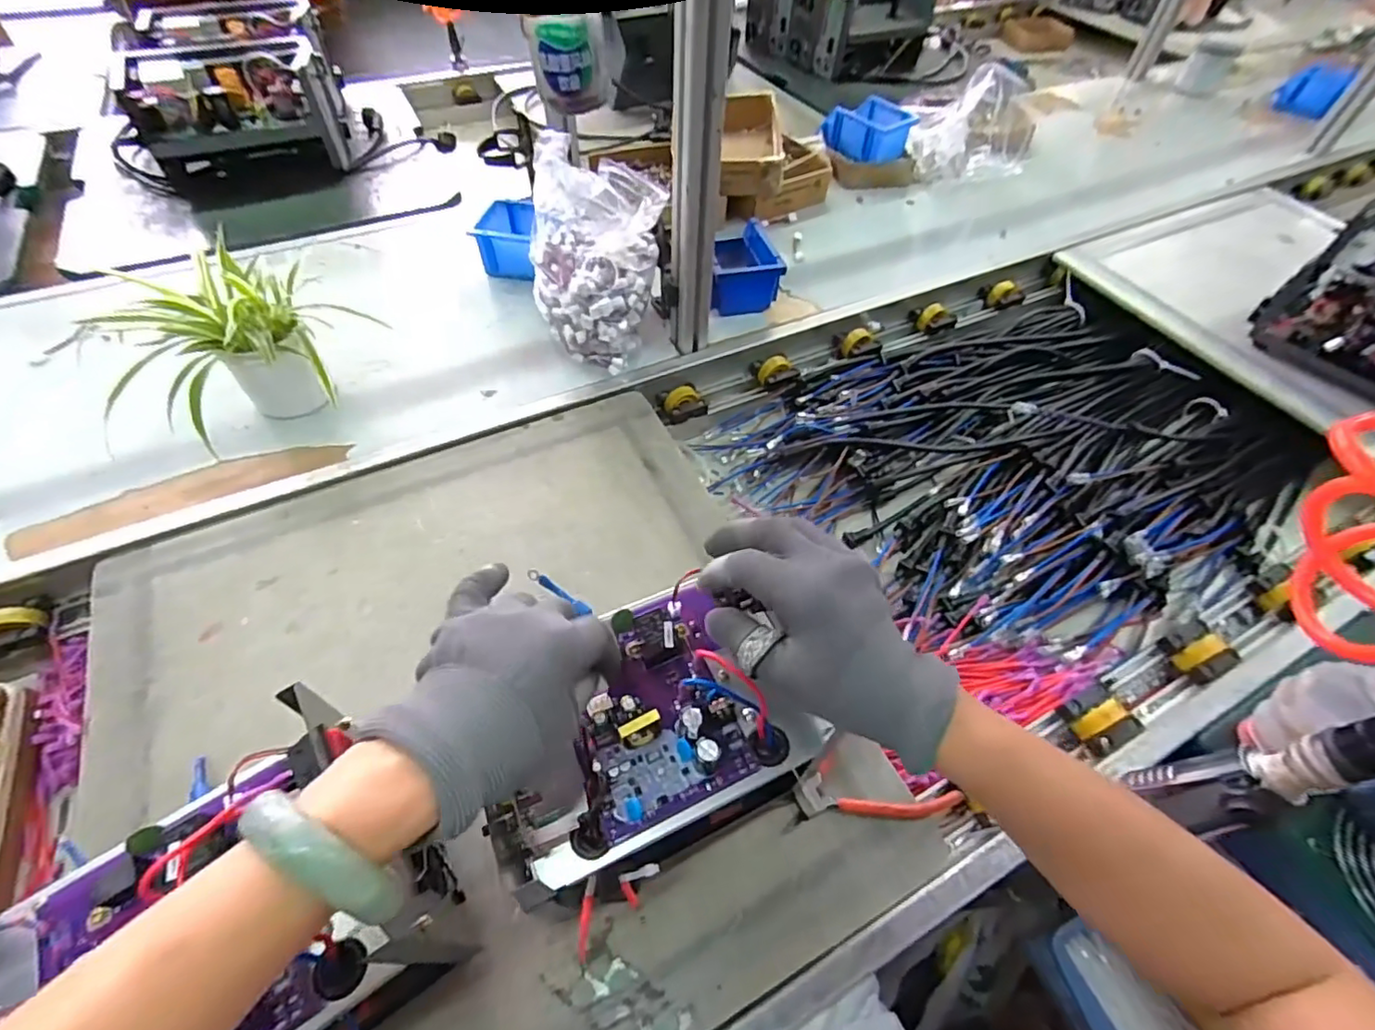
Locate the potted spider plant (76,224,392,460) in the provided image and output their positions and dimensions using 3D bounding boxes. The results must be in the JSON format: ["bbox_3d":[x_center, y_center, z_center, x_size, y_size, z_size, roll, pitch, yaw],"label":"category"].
[{"bbox_3d":[-0.505,-0.181,0.664,0.215,0.159,0.201,1,56,-2],"label":"potted spider plant"}]

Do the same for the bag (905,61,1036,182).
[{"bbox_3d":[0.533,-0.724,1.104,0.210,0.184,0.183,21,56,13],"label":"bag"}]

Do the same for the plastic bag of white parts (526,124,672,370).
[{"bbox_3d":[-0.122,-0.306,0.739,0.161,0.206,0.146,15,55,9],"label":"plastic bag of white parts"}]

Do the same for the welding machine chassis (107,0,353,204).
[{"bbox_3d":[-0.786,-0.765,1.072,0.278,0.158,0.402,-17,56,-14],"label":"welding machine chassis"}]

